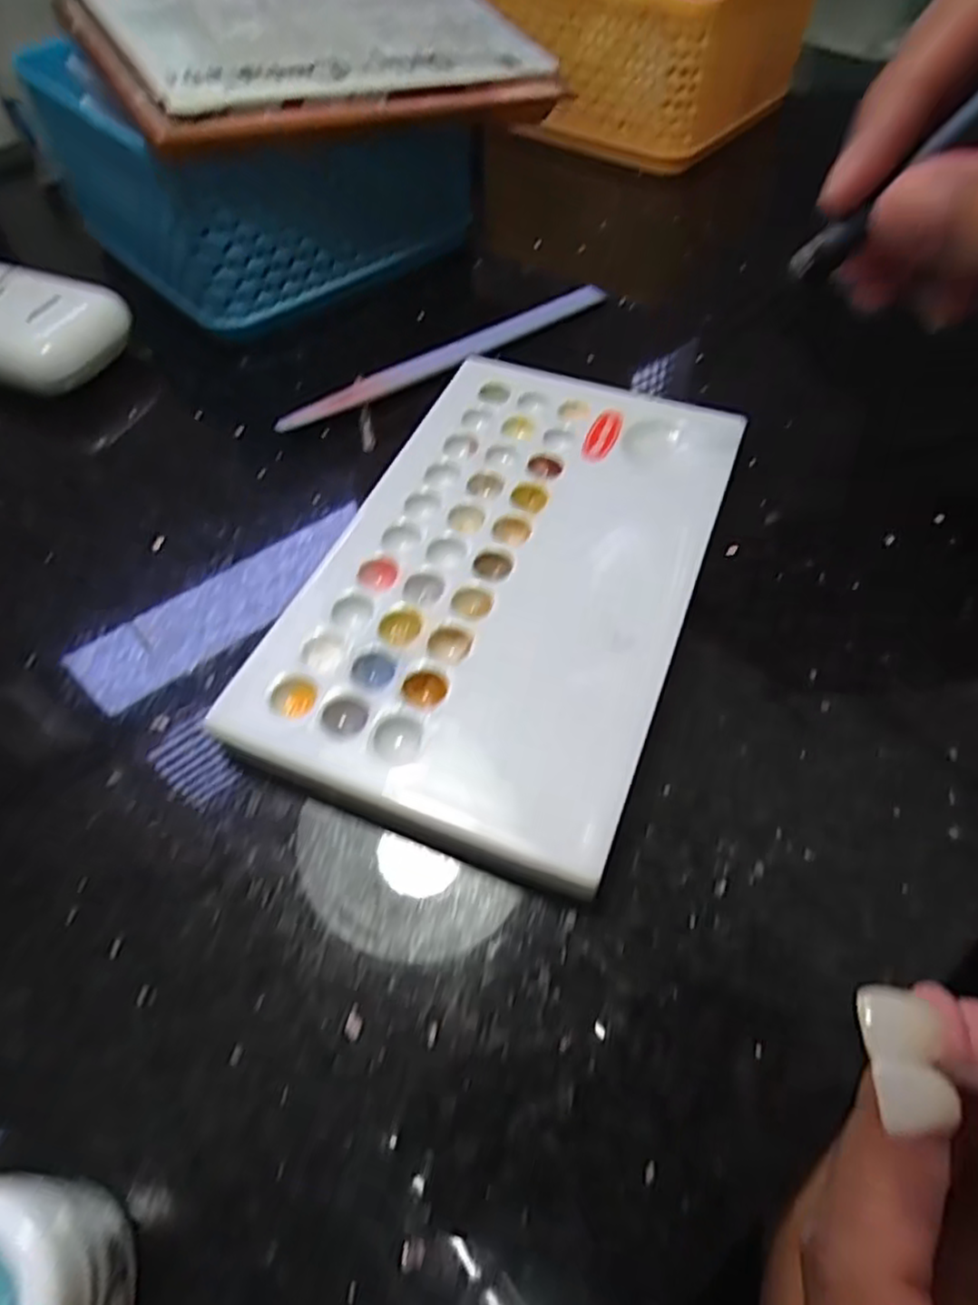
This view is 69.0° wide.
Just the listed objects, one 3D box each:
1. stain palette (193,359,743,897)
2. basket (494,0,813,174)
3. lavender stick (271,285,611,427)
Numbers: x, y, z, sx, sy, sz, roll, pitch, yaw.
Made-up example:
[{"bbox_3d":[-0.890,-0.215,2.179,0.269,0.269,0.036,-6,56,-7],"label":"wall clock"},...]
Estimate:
[{"bbox_3d":[0.006,-0.025,0.190,0.092,0.011,0.154,19,57,13],"label":"stain palette"},{"bbox_3d":[0.081,-0.315,0.361,0.125,0.068,0.131,30,60,20],"label":"basket"},{"bbox_3d":[-0.012,-0.106,0.251,0.136,0.004,0.012,-30,60,-19],"label":"lavender stick"}]

